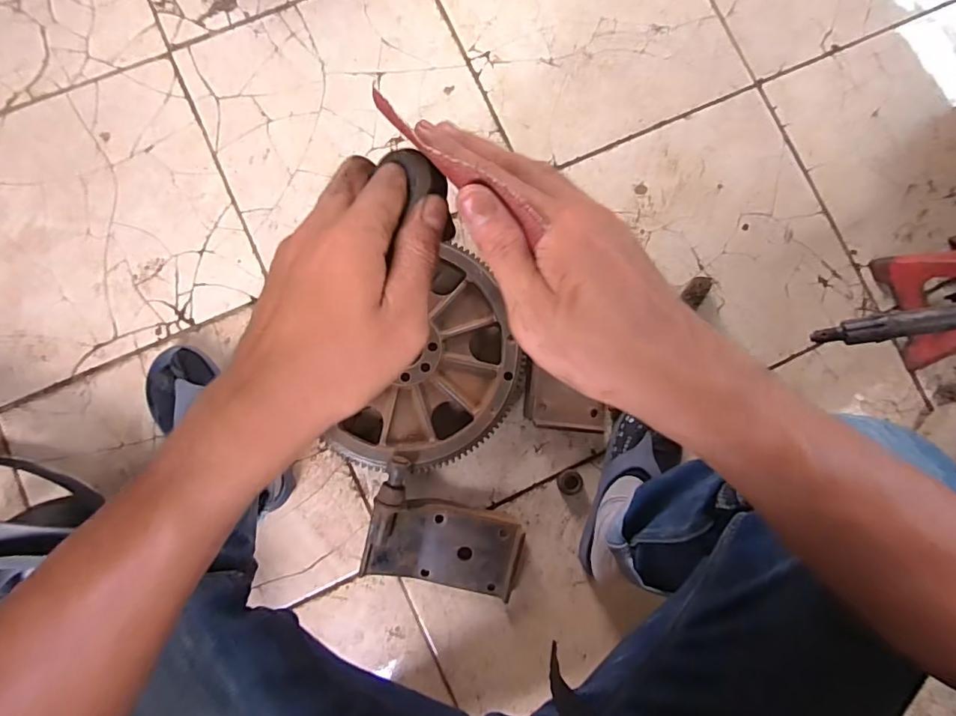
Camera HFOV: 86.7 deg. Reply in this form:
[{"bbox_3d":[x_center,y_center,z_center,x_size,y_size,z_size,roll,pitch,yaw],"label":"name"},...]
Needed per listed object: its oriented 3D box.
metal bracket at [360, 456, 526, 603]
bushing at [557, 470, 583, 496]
[{"bbox_3d":[-0.038,0.227,0.668,0.199,0.068,0.153,13,85,-1],"label":"metal bracket"},{"bbox_3d":[0.130,0.175,0.711,0.034,0.016,0.035,0,85,-2],"label":"bushing"}]

